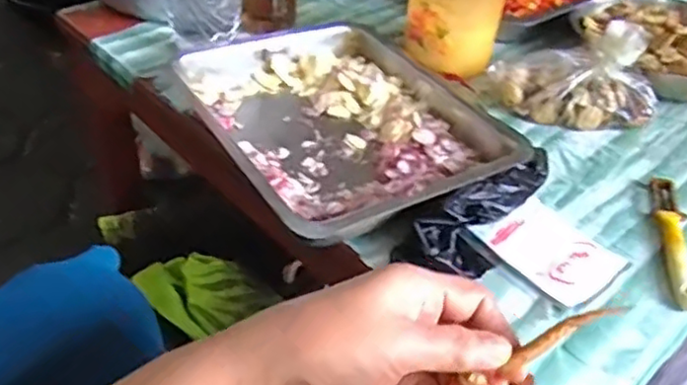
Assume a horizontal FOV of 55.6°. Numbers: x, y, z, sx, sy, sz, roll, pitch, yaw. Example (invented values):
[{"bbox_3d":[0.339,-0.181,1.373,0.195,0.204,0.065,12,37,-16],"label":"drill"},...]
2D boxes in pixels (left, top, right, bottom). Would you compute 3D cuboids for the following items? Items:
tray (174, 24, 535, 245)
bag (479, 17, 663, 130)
[{"bbox_3d":[0.001,-0.078,0.686,0.269,0.055,0.339,-21,47,-27],"label":"tray"},{"bbox_3d":[0.266,-0.136,0.751,0.186,0.098,0.074,3,40,-1],"label":"bag"}]

